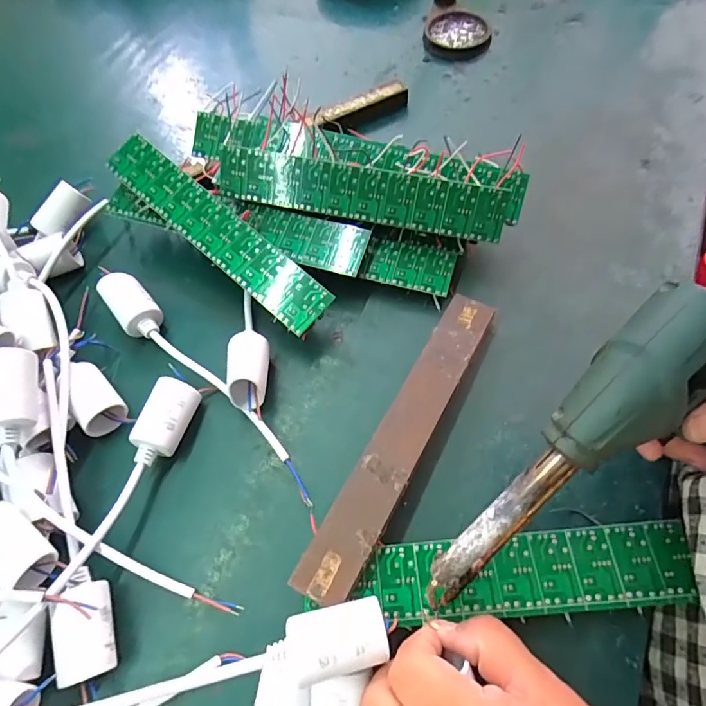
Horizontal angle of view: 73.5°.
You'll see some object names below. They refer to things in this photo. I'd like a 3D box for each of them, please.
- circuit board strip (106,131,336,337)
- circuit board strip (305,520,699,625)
[{"bbox_3d":[-0.097,-0.088,0.336,0.199,0.004,0.037,41,84,12],"label":"circuit board strip"},{"bbox_3d":[0.088,0.116,0.249,0.171,0.004,0.039,-6,62,2],"label":"circuit board strip"}]

